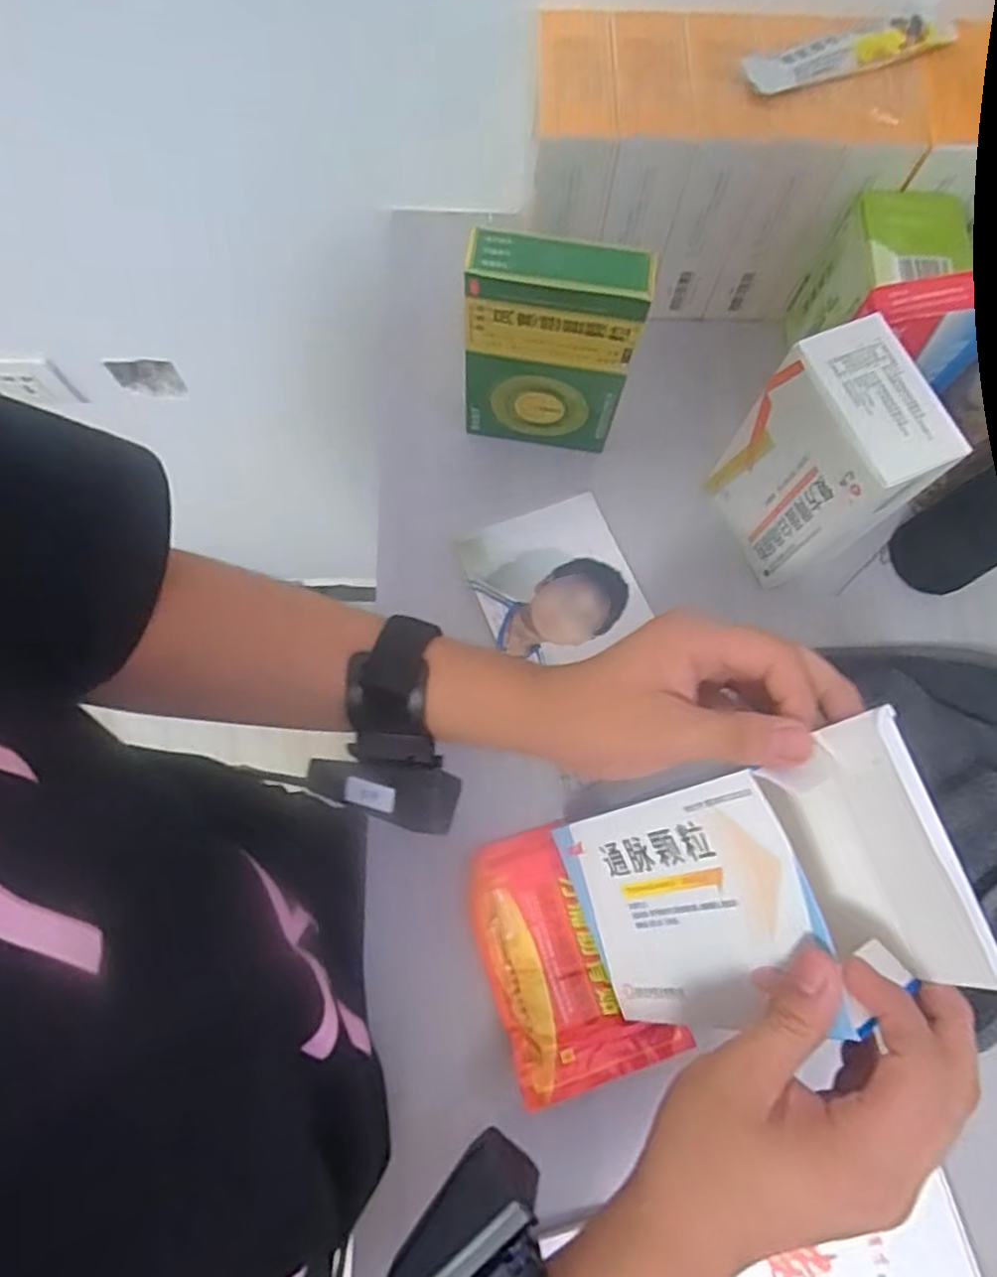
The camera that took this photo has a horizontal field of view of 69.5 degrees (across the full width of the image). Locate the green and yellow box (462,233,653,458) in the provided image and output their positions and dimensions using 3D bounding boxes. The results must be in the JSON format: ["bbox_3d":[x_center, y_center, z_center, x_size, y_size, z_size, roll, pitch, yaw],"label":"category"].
[{"bbox_3d":[0.029,-0.169,0.430,0.094,0.142,0.035,8,75,0],"label":"green and yellow box"}]

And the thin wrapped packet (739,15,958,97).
[{"bbox_3d":[0.199,-0.333,0.406,0.125,0.011,0.023,-20,77,-7],"label":"thin wrapped packet"}]

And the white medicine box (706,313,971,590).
[{"bbox_3d":[0.181,-0.099,0.416,0.062,0.140,0.094,-19,77,-7],"label":"white medicine box"}]

